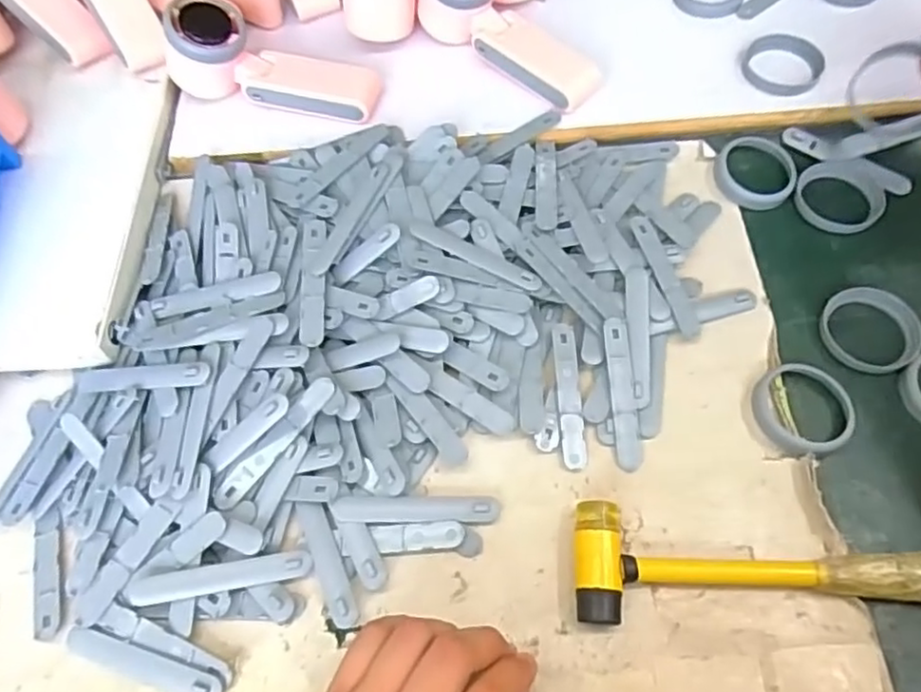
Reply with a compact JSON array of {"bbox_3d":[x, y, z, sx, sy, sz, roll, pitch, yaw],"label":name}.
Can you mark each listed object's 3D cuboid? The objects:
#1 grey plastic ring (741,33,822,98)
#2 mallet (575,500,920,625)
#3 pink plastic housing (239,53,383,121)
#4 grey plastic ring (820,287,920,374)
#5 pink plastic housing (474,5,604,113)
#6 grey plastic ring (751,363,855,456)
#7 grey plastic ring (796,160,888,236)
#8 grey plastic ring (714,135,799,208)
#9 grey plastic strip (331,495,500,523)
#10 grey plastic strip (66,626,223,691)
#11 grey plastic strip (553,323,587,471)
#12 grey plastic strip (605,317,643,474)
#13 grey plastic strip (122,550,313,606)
[{"bbox_3d":[0.248,-0.216,0.508,0.058,0.016,0.058,-1,60,2],"label":"grey plastic ring"},{"bbox_3d":[0.194,0.123,0.348,0.262,0.028,0.060,3,61,5],"label":"mallet"},{"bbox_3d":[-0.117,-0.200,0.510,0.105,0.029,0.043,13,62,10],"label":"pink plastic housing"},{"bbox_3d":[0.263,-0.011,0.419,0.056,0.008,0.055,-1,60,2],"label":"grey plastic ring"},{"bbox_3d":[0.054,-0.222,0.511,0.112,0.023,0.049,38,69,22],"label":"pink plastic housing"},{"bbox_3d":[0.207,0.037,0.398,0.057,0.012,0.057,-1,60,2],"label":"grey plastic ring"},{"bbox_3d":[0.273,-0.108,0.473,0.061,0.005,0.061,-1,60,2],"label":"grey plastic ring"},{"bbox_3d":[0.216,-0.127,0.481,0.058,0.012,0.053,-1,60,2],"label":"grey plastic ring"},{"bbox_3d":[-0.026,0.094,0.382,0.094,0.006,0.017,-1,60,3],"label":"grey plastic strip"},{"bbox_3d":[-0.169,0.170,0.350,0.091,0.010,0.017,14,62,11],"label":"grey plastic strip"},{"bbox_3d":[0.068,0.030,0.411,0.015,0.004,0.094,-2,60,2],"label":"grey plastic strip"},{"bbox_3d":[0.101,0.029,0.406,0.017,0.004,0.094,-2,72,0],"label":"grey plastic strip"},{"bbox_3d":[-0.134,0.129,0.365,0.099,0.004,0.015,-9,80,-7],"label":"grey plastic strip"}]

